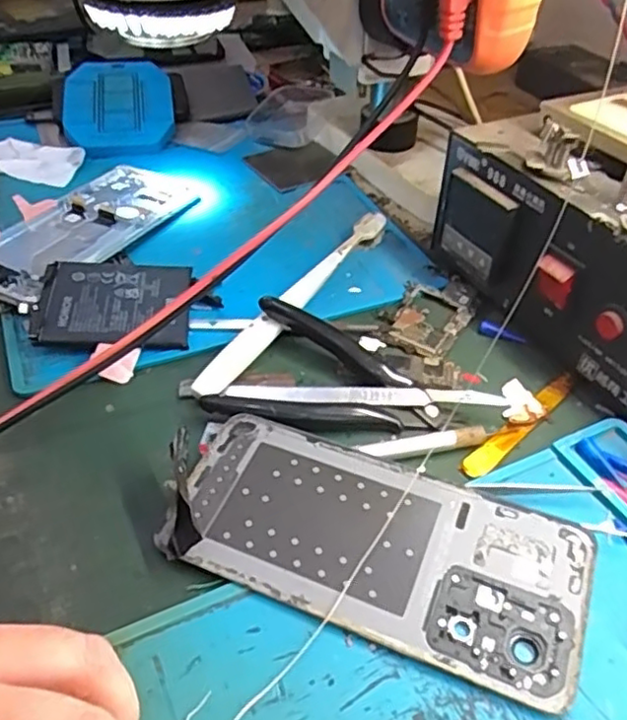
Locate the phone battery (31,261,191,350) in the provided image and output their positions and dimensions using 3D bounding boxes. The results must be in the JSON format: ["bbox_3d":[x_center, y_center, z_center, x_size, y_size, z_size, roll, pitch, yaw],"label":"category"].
[{"bbox_3d":[-0.108,-0.032,0.351,0.078,0.005,0.063,1,49,-9],"label":"phone battery"}]

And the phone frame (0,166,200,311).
[{"bbox_3d":[-0.146,-0.085,0.416,0.074,0.016,0.163,19,45,20],"label":"phone frame"}]

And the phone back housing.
[{"bbox_3d":[0.022,0.069,0.251,0.161,0.011,0.071,16,44,17],"label":"phone back housing"}]

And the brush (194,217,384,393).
[{"bbox_3d":[-0.007,-0.037,0.364,0.015,0.017,0.176,24,47,24],"label":"brush"}]

